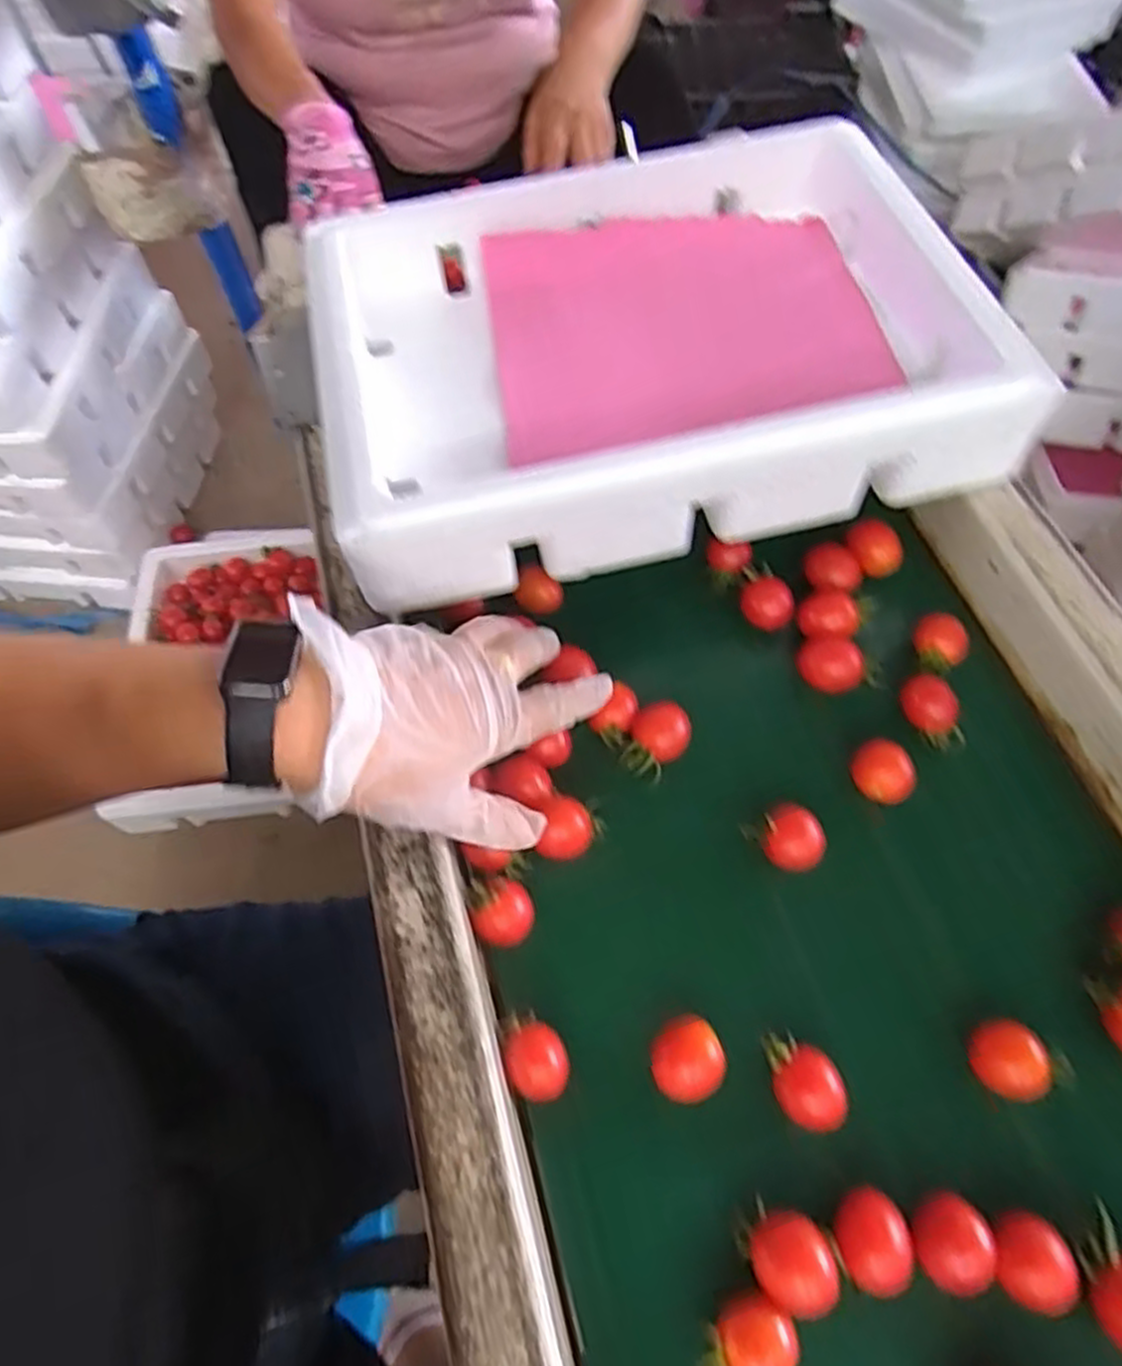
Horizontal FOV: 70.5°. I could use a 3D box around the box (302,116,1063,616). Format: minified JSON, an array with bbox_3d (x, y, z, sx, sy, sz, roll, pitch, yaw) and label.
[{"bbox_3d":[0.040,-0.188,0.444,0.332,0.064,0.258,-13,60,-6],"label":"box"}]

